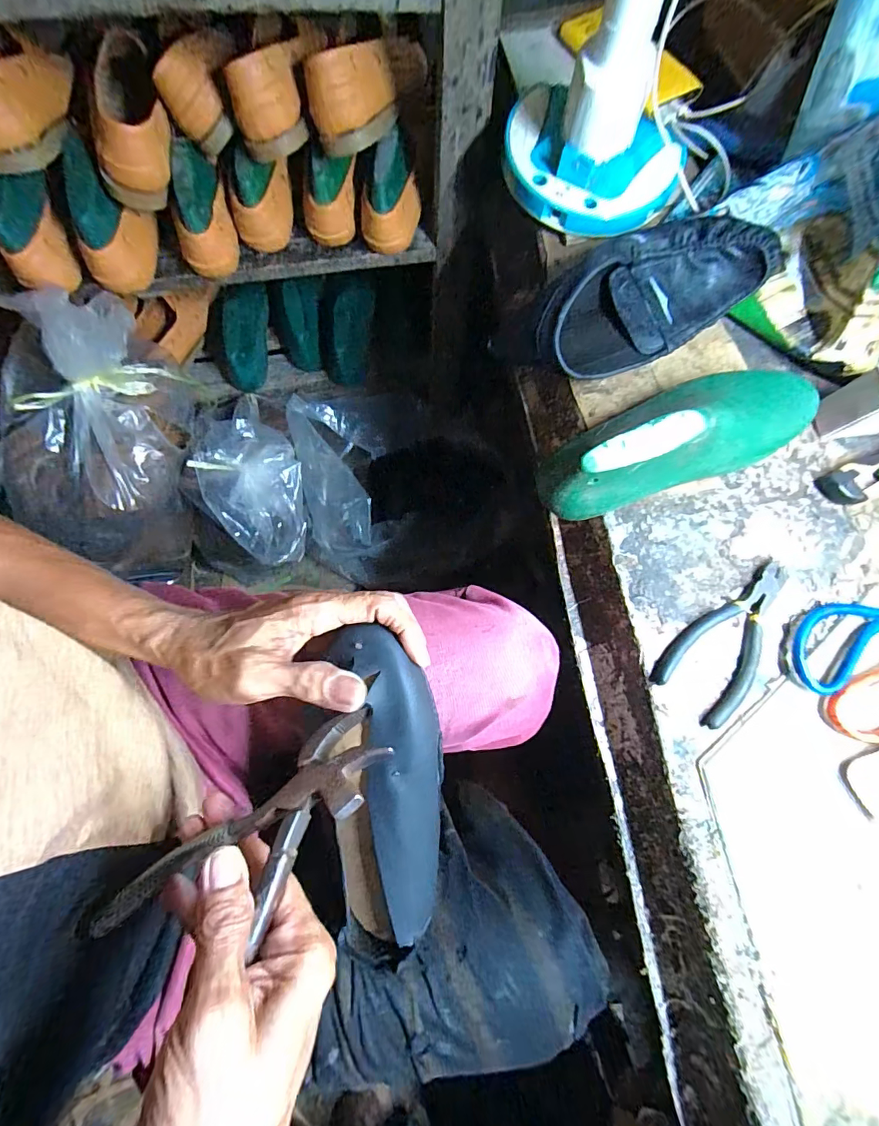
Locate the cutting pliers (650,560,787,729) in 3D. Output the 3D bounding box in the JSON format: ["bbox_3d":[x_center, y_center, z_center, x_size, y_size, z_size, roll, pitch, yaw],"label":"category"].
[{"bbox_3d":[0.242,0.058,0.378,0.065,0.014,0.148,41,79,9],"label":"cutting pliers"}]

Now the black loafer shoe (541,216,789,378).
[{"bbox_3d":[0.188,-0.245,0.424,0.222,0.064,0.094,-29,78,-7],"label":"black loafer shoe"}]

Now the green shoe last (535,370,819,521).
[{"bbox_3d":[0.203,-0.110,0.372,0.252,0.086,0.088,-26,78,-7],"label":"green shoe last"}]

